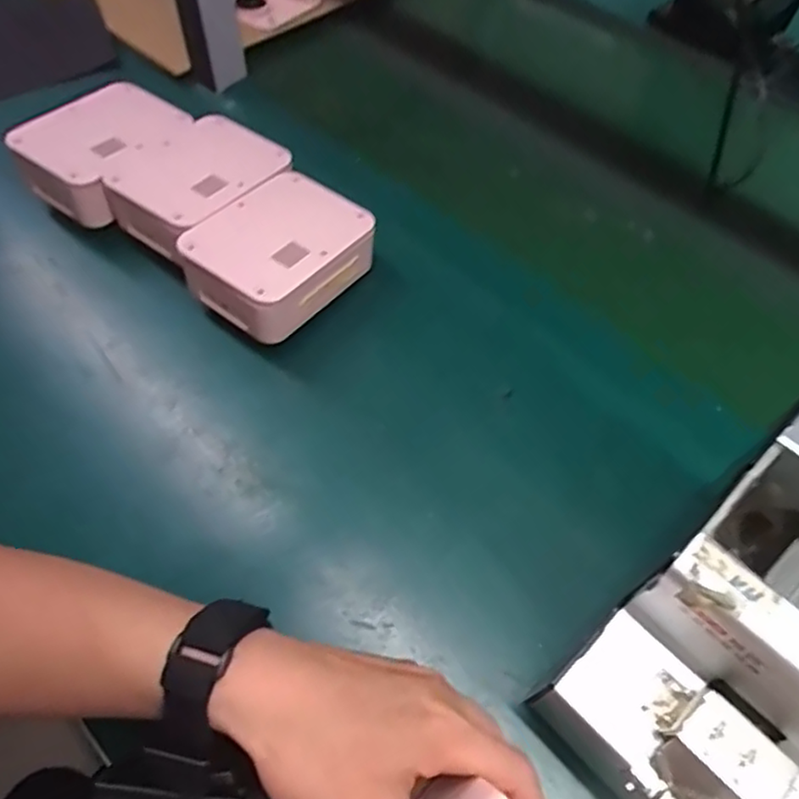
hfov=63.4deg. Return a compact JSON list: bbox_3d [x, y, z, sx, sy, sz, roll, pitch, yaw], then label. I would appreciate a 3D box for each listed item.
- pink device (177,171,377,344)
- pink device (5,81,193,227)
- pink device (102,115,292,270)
[{"bbox_3d":[-0.093,-0.114,0.501,0.102,0.049,0.130,37,63,20],"label":"pink device"},{"bbox_3d":[-0.256,-0.217,0.567,0.106,0.049,0.132,28,61,18],"label":"pink device"},{"bbox_3d":[-0.164,-0.178,0.537,0.114,0.048,0.130,37,63,20],"label":"pink device"}]

